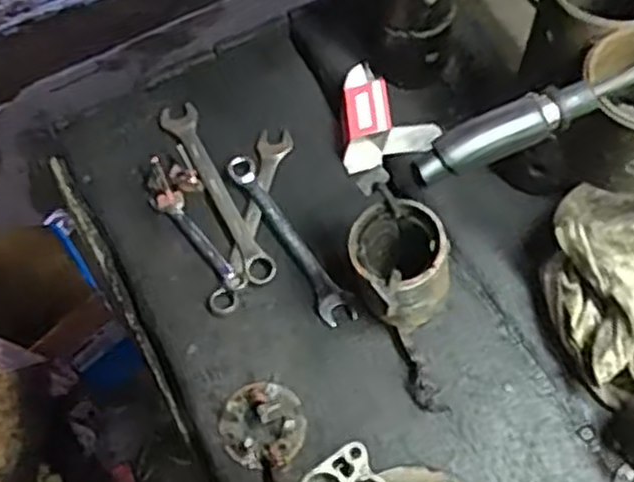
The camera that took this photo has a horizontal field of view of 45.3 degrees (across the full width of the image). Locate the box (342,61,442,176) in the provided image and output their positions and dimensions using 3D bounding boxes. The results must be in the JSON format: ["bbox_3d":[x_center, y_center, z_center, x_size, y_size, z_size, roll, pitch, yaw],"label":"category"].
[{"bbox_3d":[0.067,-0.127,0.757,0.089,0.041,0.106,-7,62,-1],"label":"box"}]

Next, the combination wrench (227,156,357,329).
[{"bbox_3d":[-0.027,-0.005,0.722,0.033,0.014,0.203,-29,64,-12],"label":"combination wrench"}]

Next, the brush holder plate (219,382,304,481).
[{"bbox_3d":[-0.045,0.151,0.627,0.068,0.026,0.071,-1,62,2],"label":"brush holder plate"}]

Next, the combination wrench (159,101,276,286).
[{"bbox_3d":[-0.100,-0.050,0.747,0.036,0.019,0.225,-24,63,-10],"label":"combination wrench"}]

